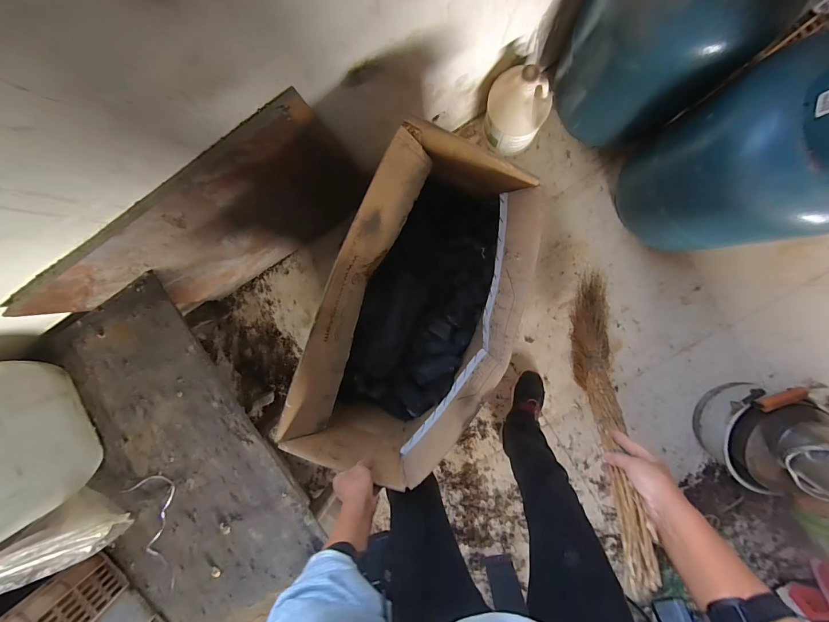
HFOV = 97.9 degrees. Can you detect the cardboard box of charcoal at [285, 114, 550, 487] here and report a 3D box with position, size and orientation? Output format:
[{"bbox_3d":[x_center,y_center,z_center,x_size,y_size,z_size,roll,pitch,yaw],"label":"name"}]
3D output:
[{"bbox_3d":[0.016,0.011,0.707,0.287,0.286,0.550,23,98,3],"label":"cardboard box of charcoal"}]

